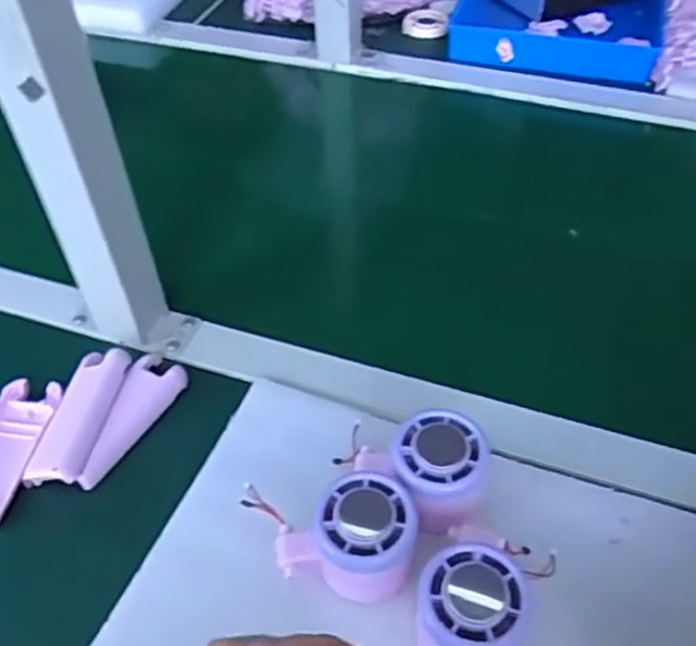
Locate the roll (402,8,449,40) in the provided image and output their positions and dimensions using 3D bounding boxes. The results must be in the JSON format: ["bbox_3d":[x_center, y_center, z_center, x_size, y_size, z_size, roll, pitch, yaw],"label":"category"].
[{"bbox_3d":[0.096,-0.369,0.894,0.054,0.011,0.060,7,49,9],"label":"roll"}]

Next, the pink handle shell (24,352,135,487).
[{"bbox_3d":[-0.181,0.061,0.493,0.038,0.013,0.101,6,49,8],"label":"pink handle shell"}]

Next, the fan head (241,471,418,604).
[{"bbox_3d":[-0.002,0.123,0.402,0.084,0.053,0.064,-4,48,-1],"label":"fan head"}]

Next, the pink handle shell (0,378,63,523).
[{"bbox_3d":[-0.228,0.084,0.484,0.047,0.014,0.107,5,49,8],"label":"pink handle shell"}]

